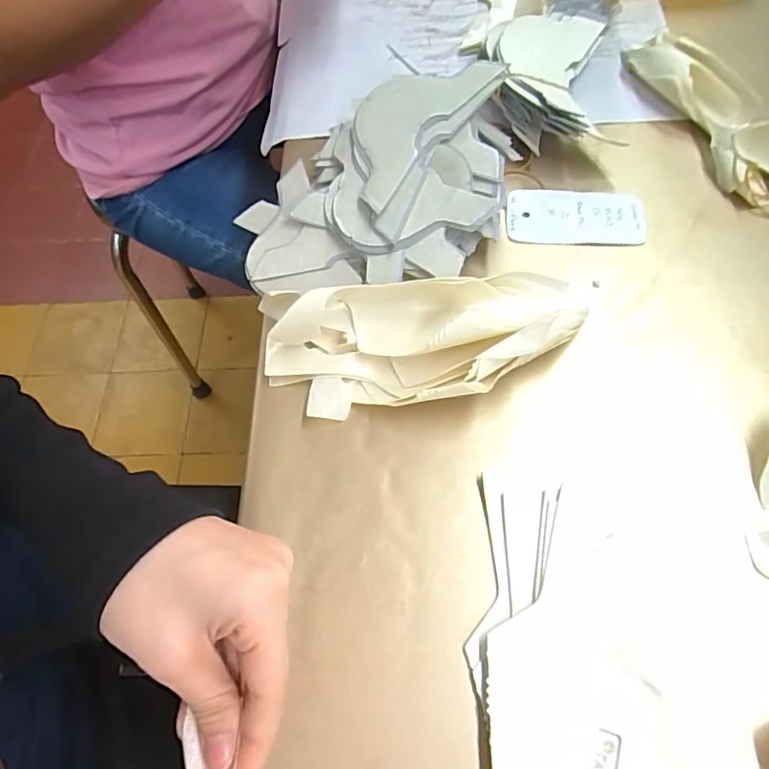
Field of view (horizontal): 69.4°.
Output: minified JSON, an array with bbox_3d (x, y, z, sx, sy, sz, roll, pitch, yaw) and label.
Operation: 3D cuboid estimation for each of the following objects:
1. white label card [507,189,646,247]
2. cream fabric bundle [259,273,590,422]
[{"bbox_3d":[0.146,-0.128,0.425,0.100,0.005,0.050,3,71,8],"label":"white label card"},{"bbox_3d":[0.027,-0.031,0.362,0.213,0.038,0.086,-5,63,1],"label":"cream fabric bundle"}]

